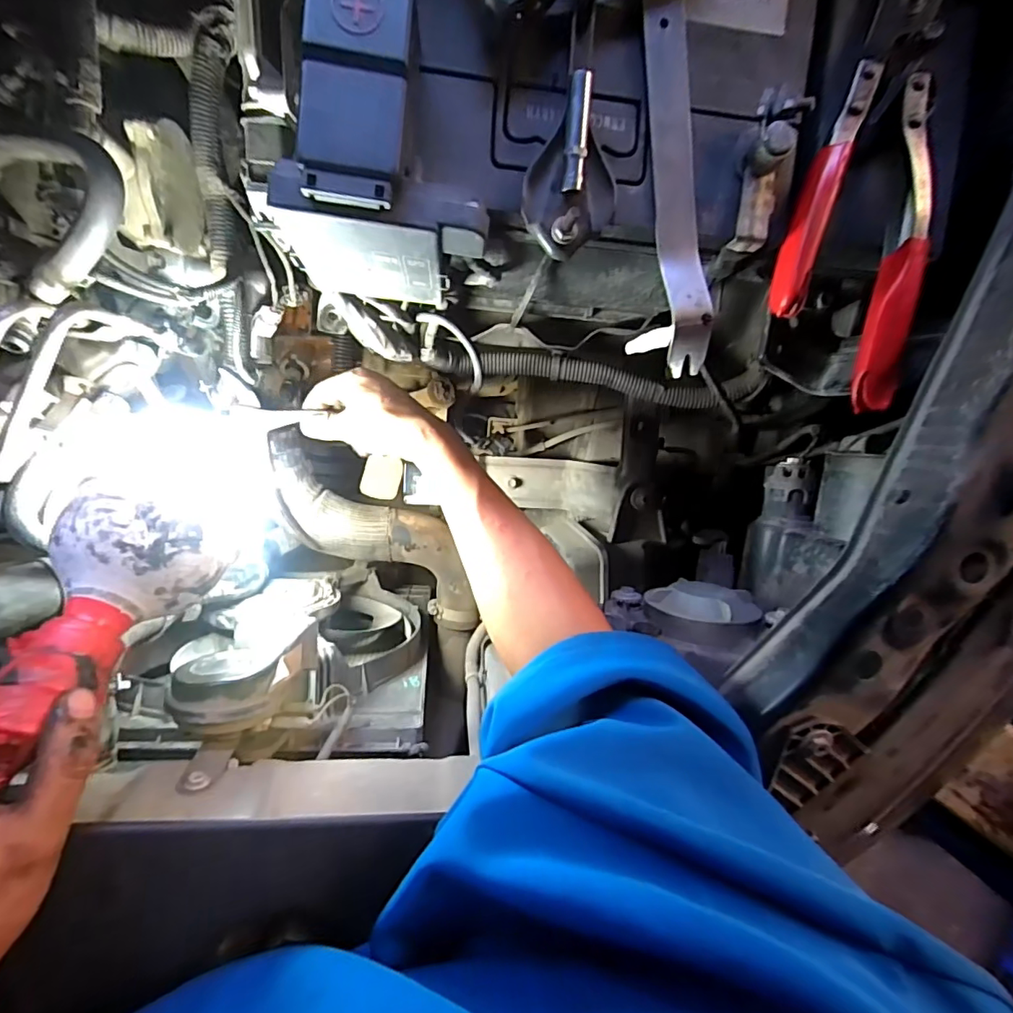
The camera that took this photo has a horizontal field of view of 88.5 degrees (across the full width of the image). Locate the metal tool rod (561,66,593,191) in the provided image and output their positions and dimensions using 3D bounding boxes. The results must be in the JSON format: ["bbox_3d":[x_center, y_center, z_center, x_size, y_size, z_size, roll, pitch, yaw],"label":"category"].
[{"bbox_3d":[0.035,-0.185,0.260,0.012,0.016,0.051,1,97,-7],"label":"metal tool rod"}]

